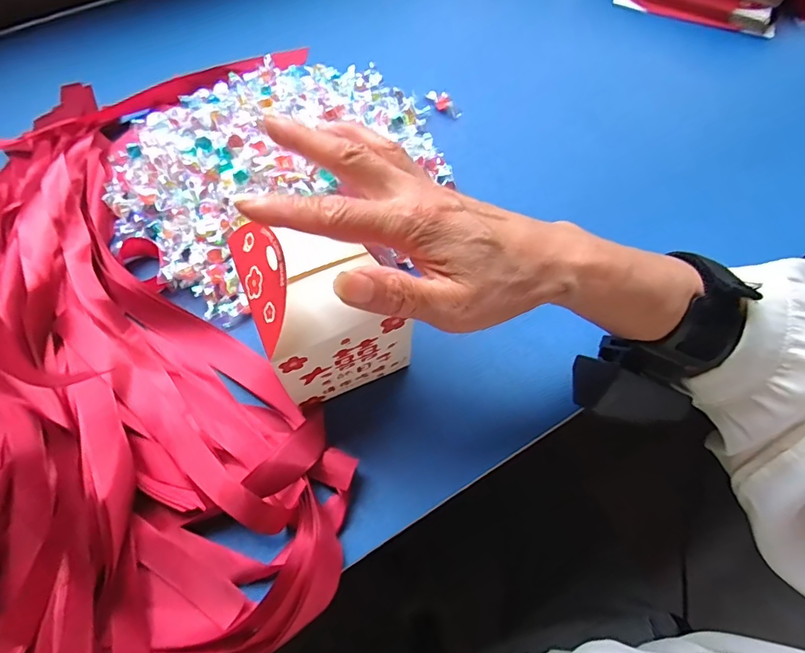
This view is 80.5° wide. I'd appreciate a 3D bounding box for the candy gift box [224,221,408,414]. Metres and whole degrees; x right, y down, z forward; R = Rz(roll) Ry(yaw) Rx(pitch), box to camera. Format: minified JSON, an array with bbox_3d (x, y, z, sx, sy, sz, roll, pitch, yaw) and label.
[{"bbox_3d":[-0.041,-0.012,0.266,0.076,0.112,0.061,-23,66,-13],"label":"candy gift box"}]

